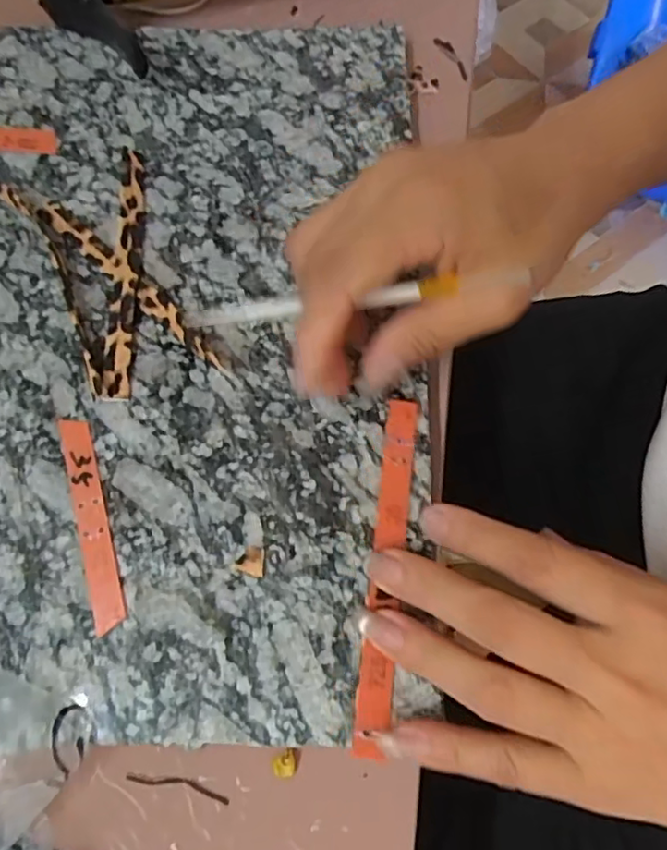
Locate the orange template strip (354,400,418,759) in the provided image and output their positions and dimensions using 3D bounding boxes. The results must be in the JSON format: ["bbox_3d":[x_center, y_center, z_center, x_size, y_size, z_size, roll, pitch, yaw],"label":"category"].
[{"bbox_3d":[0.021,0.052,0.225,0.013,0.004,0.130,8,69,3],"label":"orange template strip"}]

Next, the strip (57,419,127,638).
[{"bbox_3d":[-0.095,0.036,0.232,0.012,0.004,0.085,-17,72,-6],"label":"strip"}]

